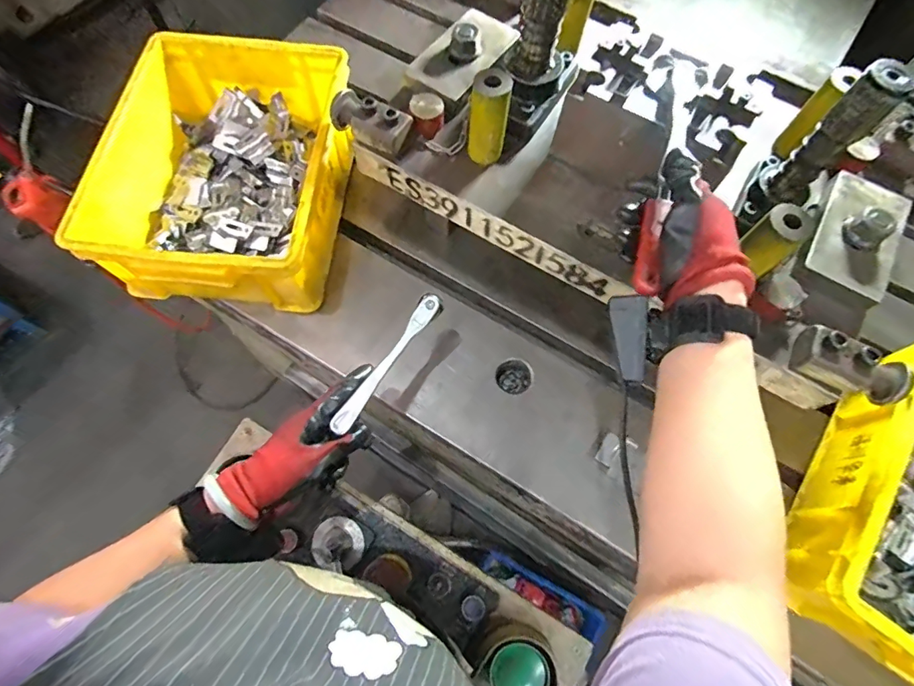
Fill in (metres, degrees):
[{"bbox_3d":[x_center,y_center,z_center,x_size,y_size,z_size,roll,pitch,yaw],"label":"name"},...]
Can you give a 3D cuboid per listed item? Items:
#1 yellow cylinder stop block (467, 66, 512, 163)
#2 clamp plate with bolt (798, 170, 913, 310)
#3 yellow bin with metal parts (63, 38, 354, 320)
[{"bbox_3d":[0.035,-0.242,0.515,0.039,0.093,0.039,5,68,0],"label":"yellow cylinder stop block"},{"bbox_3d":[0.432,-0.119,0.506,0.083,0.040,0.155,32,71,11],"label":"clamp plate with bolt"},{"bbox_3d":[-0.286,-0.216,0.615,0.256,0.131,0.344,6,68,1],"label":"yellow bin with metal parts"}]

